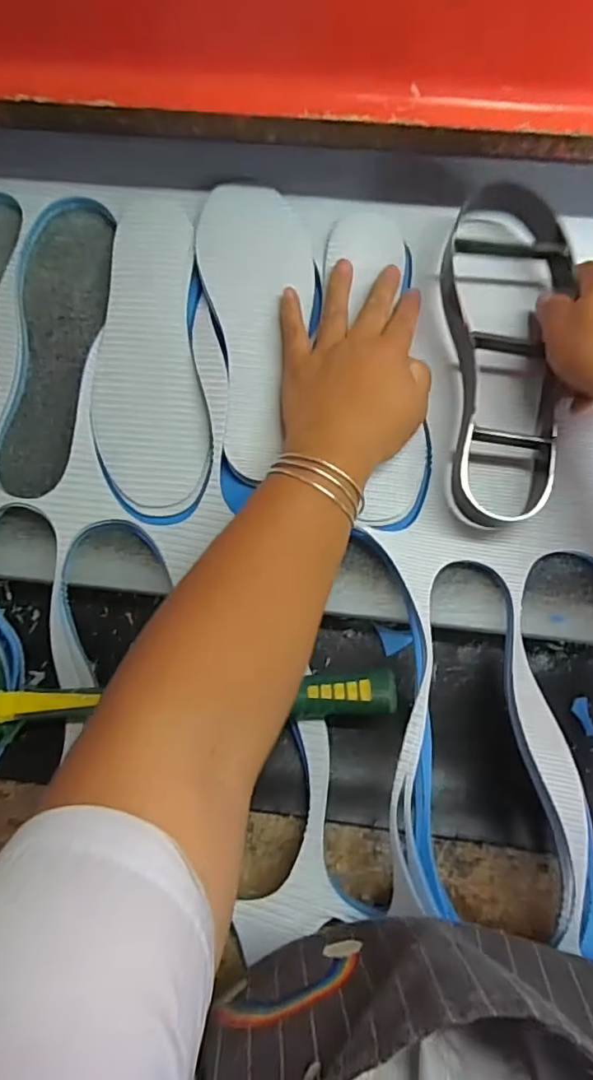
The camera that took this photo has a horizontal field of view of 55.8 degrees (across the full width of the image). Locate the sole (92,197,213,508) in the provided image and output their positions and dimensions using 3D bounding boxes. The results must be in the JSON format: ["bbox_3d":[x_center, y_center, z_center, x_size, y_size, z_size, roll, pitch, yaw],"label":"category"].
[{"bbox_3d":[-0.111,-0.143,0.414,0.081,0.009,0.233,-7,88,2],"label":"sole"}]

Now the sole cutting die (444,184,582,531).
[{"bbox_3d":[0.144,-0.130,0.397,0.086,0.050,0.243,5,79,3],"label":"sole cutting die"}]

